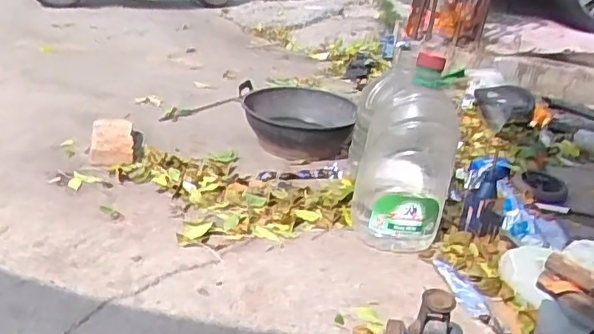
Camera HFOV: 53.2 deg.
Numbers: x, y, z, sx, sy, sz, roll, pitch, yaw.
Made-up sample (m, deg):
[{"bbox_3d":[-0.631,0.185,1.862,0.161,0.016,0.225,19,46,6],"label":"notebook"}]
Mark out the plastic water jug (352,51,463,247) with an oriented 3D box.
[{"bbox_3d":[0.267,-0.040,1.432,0.224,0.411,0.276,11,27,10],"label":"plastic water jug"}]

